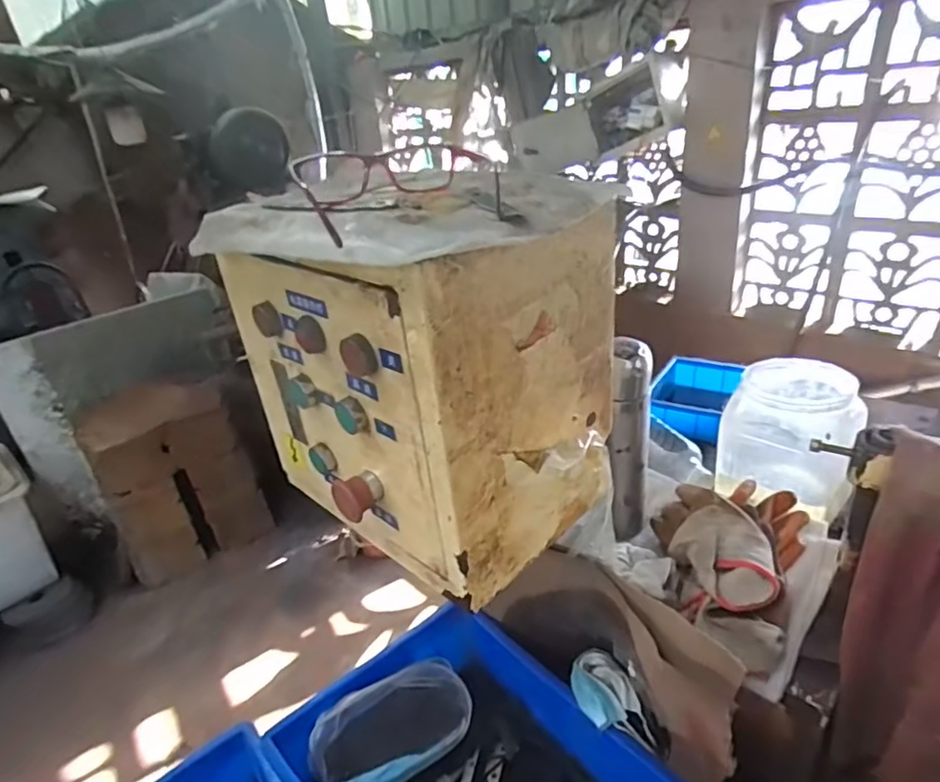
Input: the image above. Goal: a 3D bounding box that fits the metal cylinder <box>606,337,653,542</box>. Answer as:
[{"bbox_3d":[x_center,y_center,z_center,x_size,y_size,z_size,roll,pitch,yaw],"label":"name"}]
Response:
[{"bbox_3d":[0.174,0.061,0.664,0.053,0.234,0.049,5,30,21],"label":"metal cylinder"}]

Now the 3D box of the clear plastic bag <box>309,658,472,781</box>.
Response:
[{"bbox_3d":[-0.093,0.414,0.722,0.193,0.021,0.112,-18,72,-26],"label":"clear plastic bag"}]

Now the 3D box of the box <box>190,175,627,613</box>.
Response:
[{"bbox_3d":[-0.050,-0.019,0.522,0.292,0.284,0.209,17,36,38],"label":"box"}]

